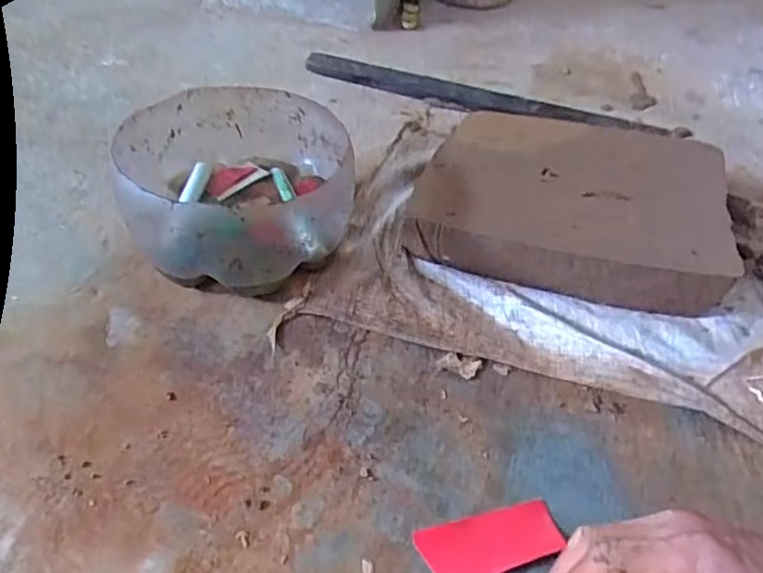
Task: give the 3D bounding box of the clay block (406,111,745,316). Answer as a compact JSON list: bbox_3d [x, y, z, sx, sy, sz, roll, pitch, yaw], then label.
[{"bbox_3d":[0.229,-0.110,0.749,0.338,0.079,0.288,14,44,10],"label":"clay block"}]

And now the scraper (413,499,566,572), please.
[{"bbox_3d":[0.085,0.197,0.482,0.111,0.004,0.048,-11,45,-16],"label":"scraper"}]

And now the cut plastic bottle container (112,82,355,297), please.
[{"bbox_3d":[-0.160,-0.102,0.690,0.237,0.134,0.254,-1,43,-6],"label":"cut plastic bottle container"}]

